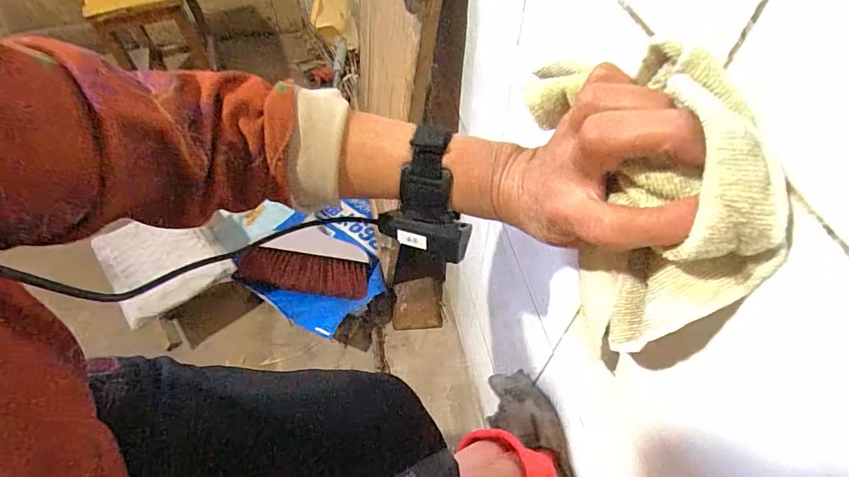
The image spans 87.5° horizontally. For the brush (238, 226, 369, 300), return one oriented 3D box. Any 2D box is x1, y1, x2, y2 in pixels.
[{"bbox_3d":[-0.296,0.067,1.142,0.336,0.056,0.181,8,56,7],"label":"brush"}]

